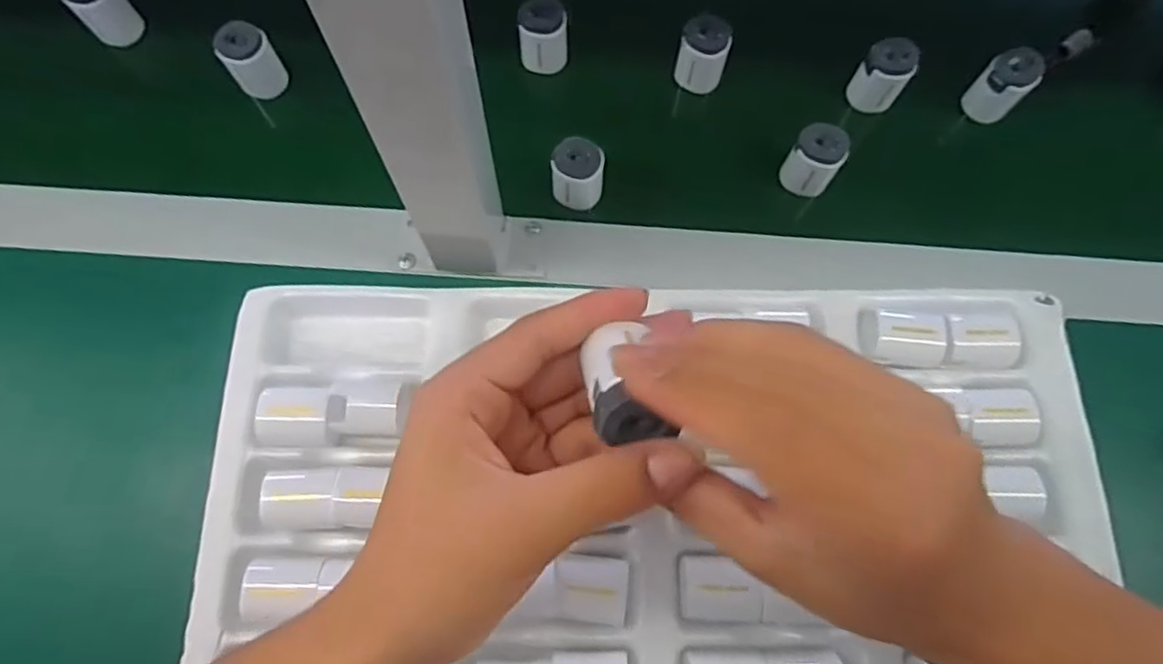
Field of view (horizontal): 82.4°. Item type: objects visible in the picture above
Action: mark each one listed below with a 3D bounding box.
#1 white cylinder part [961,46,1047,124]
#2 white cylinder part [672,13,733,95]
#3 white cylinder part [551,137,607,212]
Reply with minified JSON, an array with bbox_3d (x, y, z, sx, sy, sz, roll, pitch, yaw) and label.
[{"bbox_3d":[0.272,-0.159,0.432,0.029,0.046,0.028,0,71,-1],"label":"white cylinder part"},{"bbox_3d":[0.079,-0.180,0.434,0.031,0.041,0.026,18,72,5],"label":"white cylinder part"},{"bbox_3d":[-0.002,-0.095,0.407,0.031,0.043,0.024,4,71,1],"label":"white cylinder part"}]

